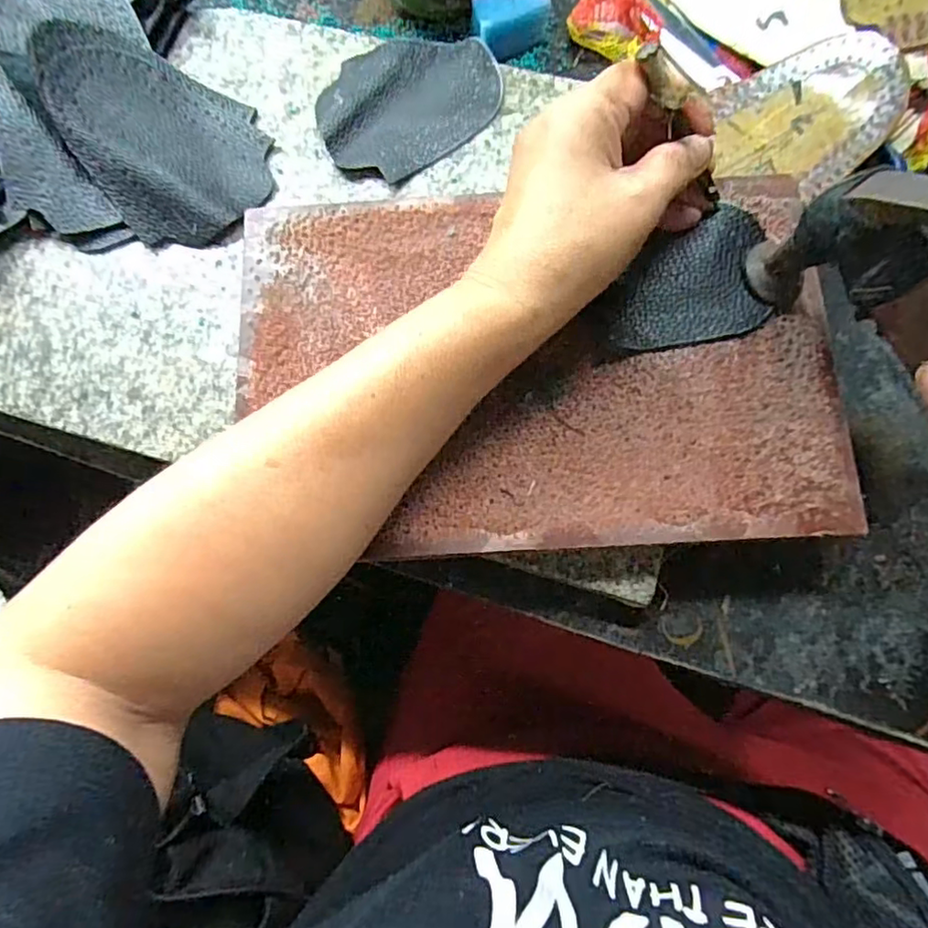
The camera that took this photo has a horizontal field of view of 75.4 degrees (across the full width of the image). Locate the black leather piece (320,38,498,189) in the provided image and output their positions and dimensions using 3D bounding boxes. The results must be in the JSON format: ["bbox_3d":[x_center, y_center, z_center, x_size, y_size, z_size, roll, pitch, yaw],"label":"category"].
[{"bbox_3d":[-0.031,-0.205,0.341,0.103,0.009,0.079,-32,79,-4],"label":"black leather piece"}]

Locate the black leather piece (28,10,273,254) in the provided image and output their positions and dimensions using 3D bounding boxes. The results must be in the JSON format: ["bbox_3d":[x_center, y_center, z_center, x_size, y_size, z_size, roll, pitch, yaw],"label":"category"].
[{"bbox_3d":[-0.163,-0.184,0.322,0.088,0.040,0.125,-32,79,-4],"label":"black leather piece"}]

